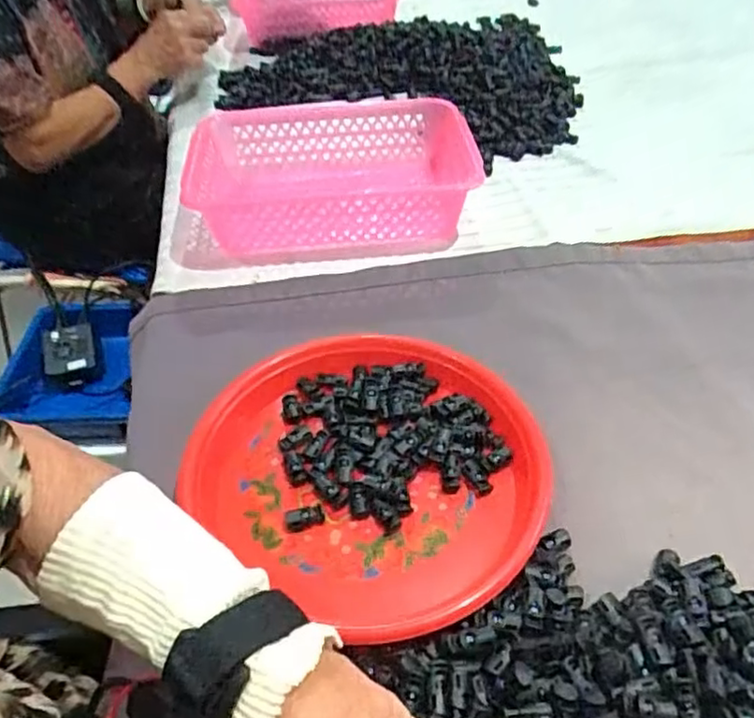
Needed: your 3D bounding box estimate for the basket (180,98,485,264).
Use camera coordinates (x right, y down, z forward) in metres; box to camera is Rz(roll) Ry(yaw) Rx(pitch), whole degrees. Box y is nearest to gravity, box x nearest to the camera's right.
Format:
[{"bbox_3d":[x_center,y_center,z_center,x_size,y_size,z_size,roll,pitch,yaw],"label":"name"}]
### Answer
[{"bbox_3d":[-0.045,-0.212,0.736,0.288,0.076,0.231,0,44,2],"label":"basket"}]

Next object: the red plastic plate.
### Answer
[{"bbox_3d":[-0.001,0.071,0.480,0.246,0.030,0.224,-1,44,1],"label":"red plastic plate"}]

